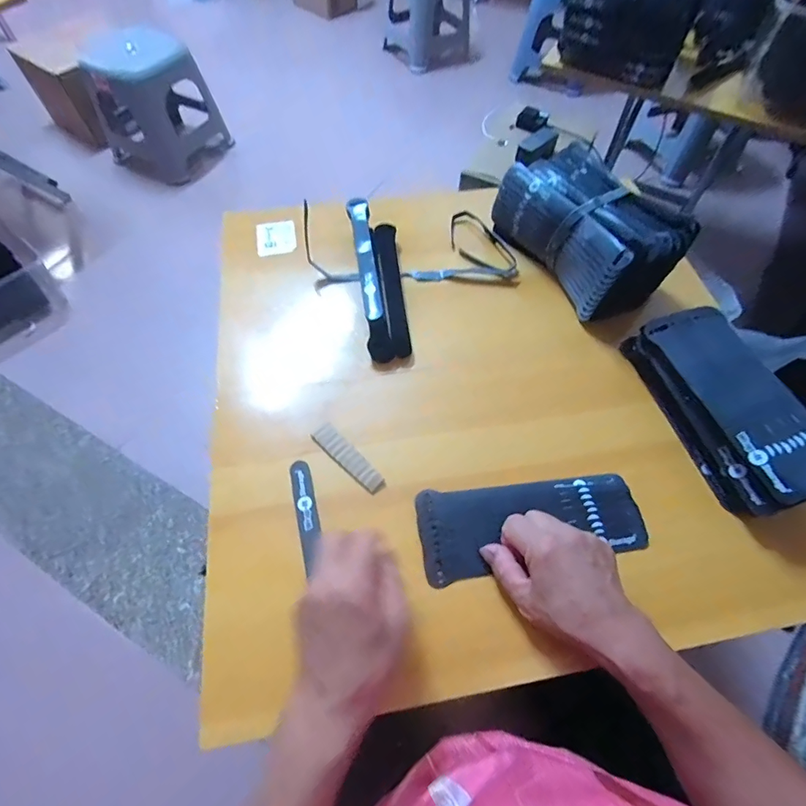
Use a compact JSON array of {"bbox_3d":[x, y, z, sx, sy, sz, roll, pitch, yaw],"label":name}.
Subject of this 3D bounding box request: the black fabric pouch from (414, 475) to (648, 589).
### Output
[{"bbox_3d":[0.114,0.106,0.394,0.198,0.011,0.076,-8,61,-6],"label":"black fabric pouch"}]

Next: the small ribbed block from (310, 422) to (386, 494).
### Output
[{"bbox_3d":[-0.053,0.053,0.426,0.087,0.006,0.022,40,67,20],"label":"small ribbed block"}]

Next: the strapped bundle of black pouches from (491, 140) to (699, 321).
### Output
[{"bbox_3d":[0.224,-0.211,0.525,0.121,0.089,0.226,-25,64,-15],"label":"strapped bundle of black pouches"}]

